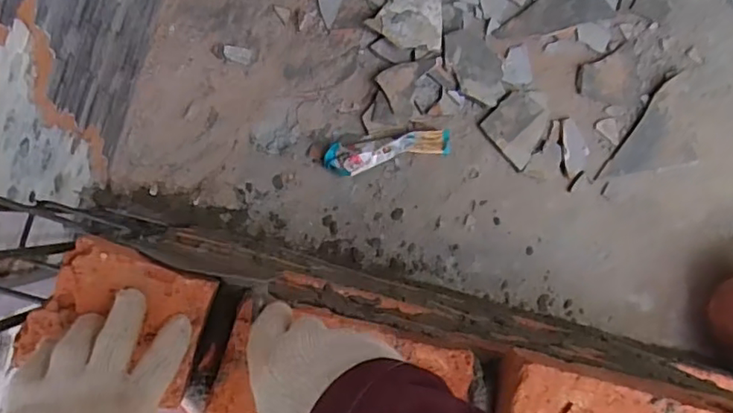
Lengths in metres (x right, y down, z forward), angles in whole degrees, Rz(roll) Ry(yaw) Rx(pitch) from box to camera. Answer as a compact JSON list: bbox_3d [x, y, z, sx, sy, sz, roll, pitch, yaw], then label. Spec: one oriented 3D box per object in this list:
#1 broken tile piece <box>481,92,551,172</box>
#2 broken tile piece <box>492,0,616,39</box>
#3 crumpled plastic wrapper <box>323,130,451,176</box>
[{"bbox_3d":[0.301,-0.159,1.135,0.131,0.011,0.114,-45,95,-7],"label":"broken tile piece"},{"bbox_3d":[0.361,-0.390,1.153,0.239,0.009,0.097,-18,92,-9],"label":"broken tile piece"},{"bbox_3d":[0.042,-0.102,1.081,0.240,0.038,0.061,-11,90,-9],"label":"crumpled plastic wrapper"}]

